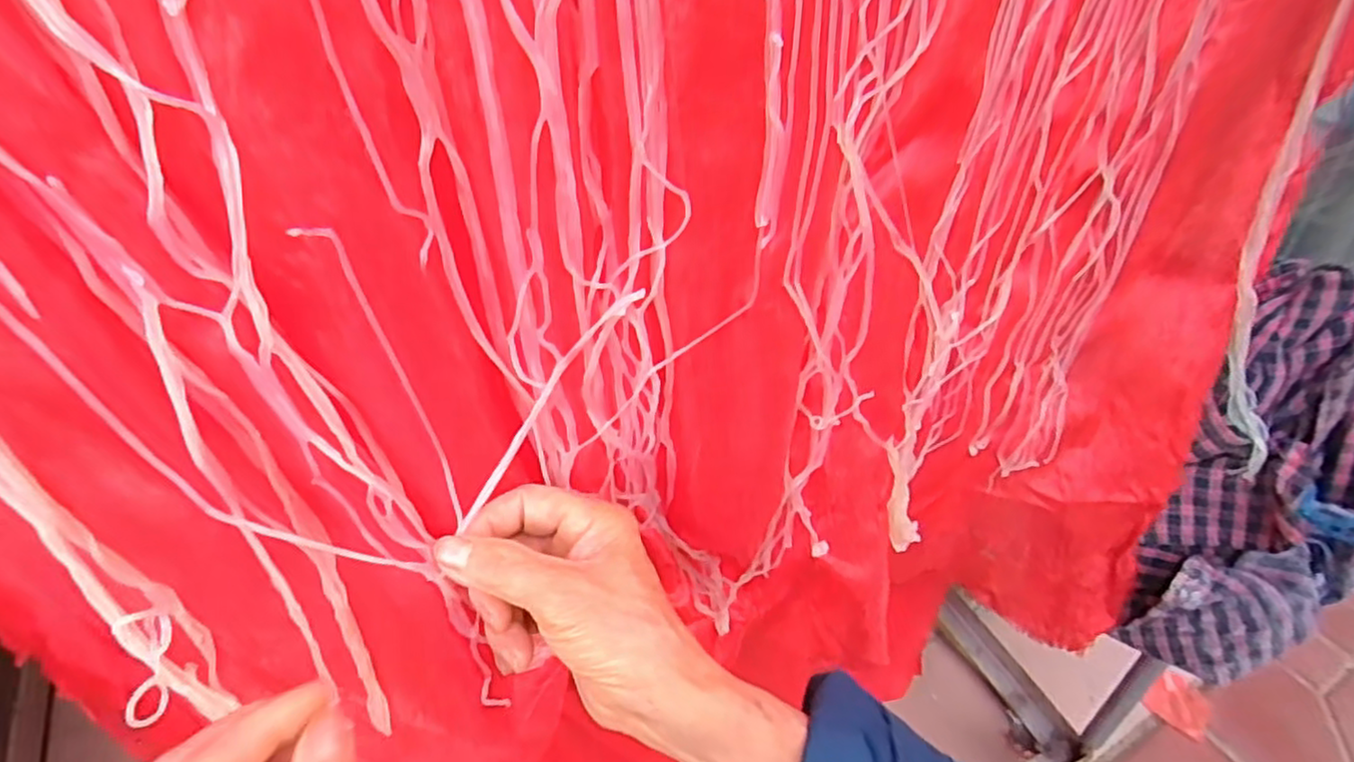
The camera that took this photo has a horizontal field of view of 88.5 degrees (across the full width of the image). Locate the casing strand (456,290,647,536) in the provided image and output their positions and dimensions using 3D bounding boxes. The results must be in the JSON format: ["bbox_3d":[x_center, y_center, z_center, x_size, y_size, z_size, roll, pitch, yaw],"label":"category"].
[{"bbox_3d":[-0.055,0.010,0.286,0.009,0.009,0.121,39,95,37],"label":"casing strand"}]

